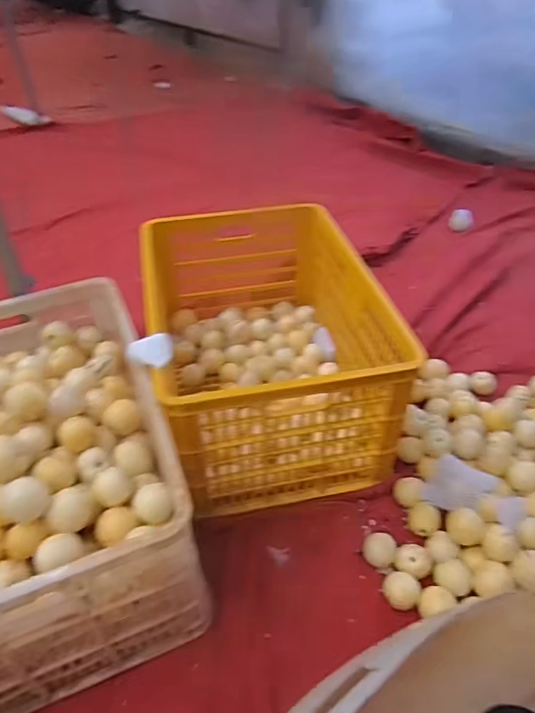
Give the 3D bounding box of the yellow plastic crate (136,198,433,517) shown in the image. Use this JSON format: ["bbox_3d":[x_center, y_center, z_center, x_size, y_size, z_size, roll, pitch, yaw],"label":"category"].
[{"bbox_3d":[-0.004,-0.028,1.071,0.423,0.324,0.624,-11,40,-9],"label":"yellow plastic crate"}]

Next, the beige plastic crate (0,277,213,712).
[{"bbox_3d":[-0.386,0.196,0.838,0.425,0.317,0.584,-17,41,-16],"label":"beige plastic crate"}]

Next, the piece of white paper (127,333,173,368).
[{"bbox_3d":[-0.181,-0.008,0.777,0.069,0.025,0.060,-5,39,-2],"label":"piece of white paper"}]

